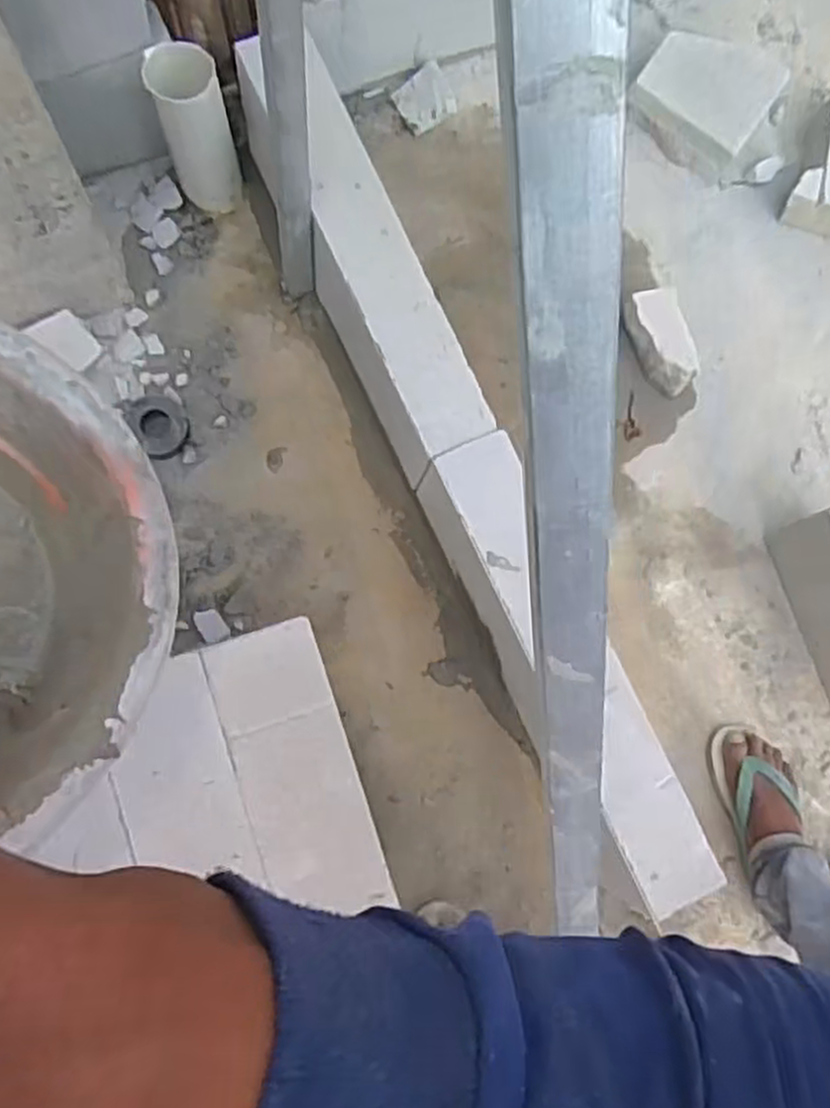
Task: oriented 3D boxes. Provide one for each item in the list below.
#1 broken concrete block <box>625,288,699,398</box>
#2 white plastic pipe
[{"bbox_3d":[0.373,-0.316,1.206,0.074,0.080,0.150,-21,84,-10],"label":"broken concrete block"},{"bbox_3d":[-0.287,-0.561,1.057,0.089,0.236,0.078,-16,83,-9],"label":"white plastic pipe"}]

